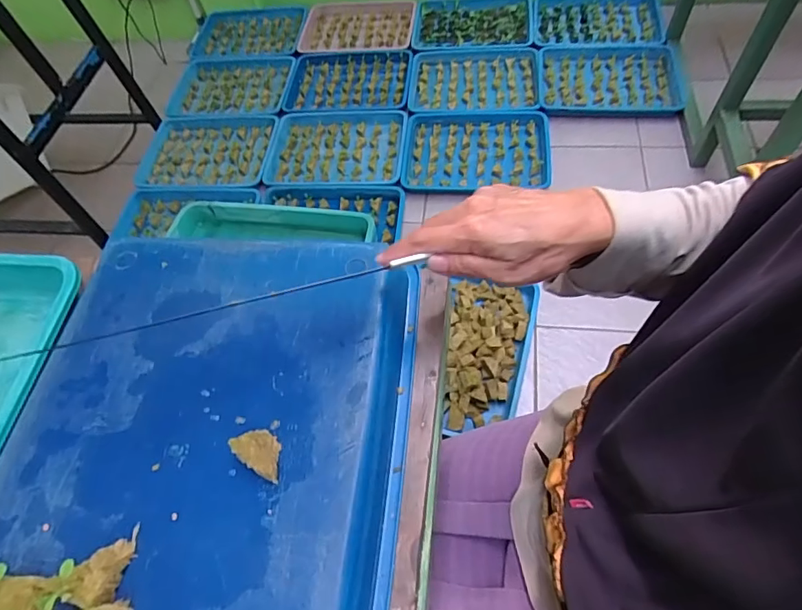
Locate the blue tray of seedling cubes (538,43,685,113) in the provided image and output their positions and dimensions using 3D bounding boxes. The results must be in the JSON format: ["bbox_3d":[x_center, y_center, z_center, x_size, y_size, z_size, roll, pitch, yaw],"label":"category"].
[{"bbox_3d":[0.627,-0.696,1.472,0.399,0.034,0.300,5,60,7],"label":"blue tray of seedling cubes"}]

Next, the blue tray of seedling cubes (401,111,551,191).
[{"bbox_3d":[0.211,-0.443,1.379,0.399,0.057,0.283,3,60,6],"label":"blue tray of seedling cubes"}]

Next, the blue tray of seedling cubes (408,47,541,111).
[{"bbox_3d":[0.231,-0.712,1.525,0.395,0.037,0.313,4,60,7],"label":"blue tray of seedling cubes"}]

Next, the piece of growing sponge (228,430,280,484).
[{"bbox_3d":[-0.092,0.099,0.323,0.037,0.020,0.024,34,68,22],"label":"piece of growing sponge"}]

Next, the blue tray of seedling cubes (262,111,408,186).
[{"bbox_3d":[-0.188,-0.472,1.436,0.395,0.046,0.340,3,60,6],"label":"blue tray of seedling cubes"}]

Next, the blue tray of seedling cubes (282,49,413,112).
[{"bbox_3d":[-0.175,-0.748,1.595,0.413,0.048,0.282,5,60,7],"label":"blue tray of seedling cubes"}]

